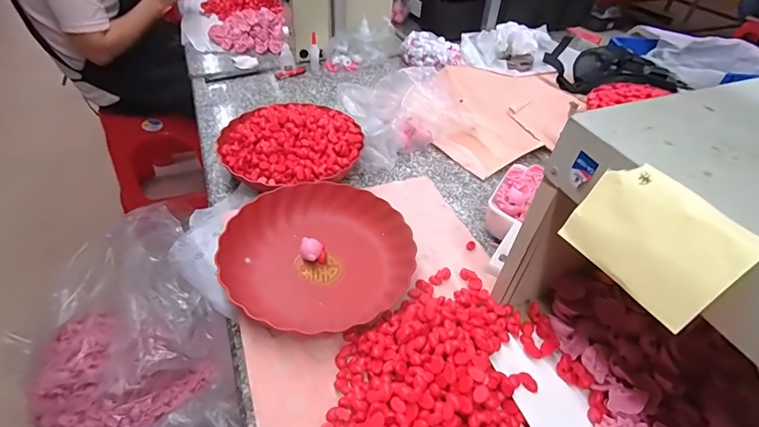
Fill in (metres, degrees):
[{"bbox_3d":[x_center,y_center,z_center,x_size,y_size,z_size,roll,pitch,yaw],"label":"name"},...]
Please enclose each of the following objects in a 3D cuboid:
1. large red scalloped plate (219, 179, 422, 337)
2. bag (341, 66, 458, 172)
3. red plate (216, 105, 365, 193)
[{"bbox_3d":[-0.078,0.049,0.521,0.233,0.053,0.220,2,43,-2],"label":"large red scalloped plate"},{"bbox_3d":[0.044,-0.195,0.728,0.184,0.128,0.176,-12,46,-16],"label":"bag"},{"bbox_3d":[-0.148,-0.123,0.661,0.239,0.062,0.224,2,43,-2],"label":"red plate"}]

